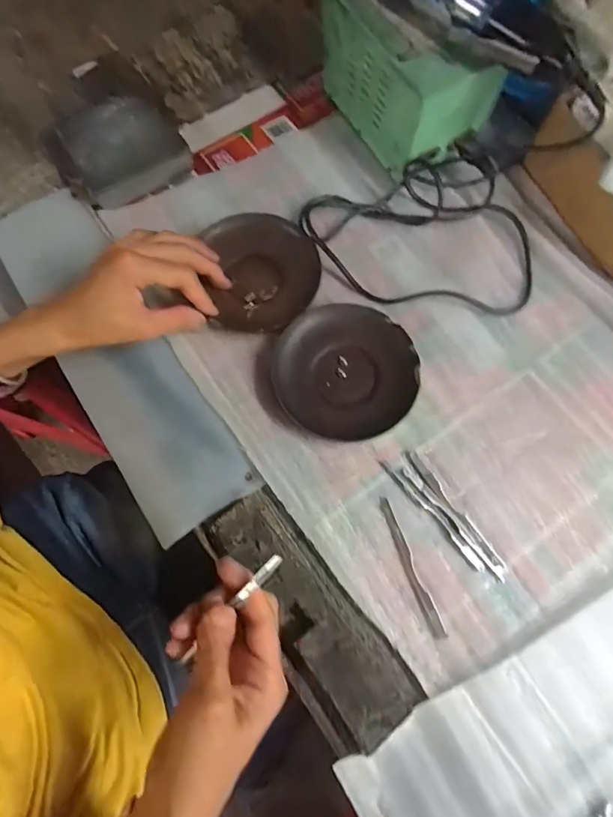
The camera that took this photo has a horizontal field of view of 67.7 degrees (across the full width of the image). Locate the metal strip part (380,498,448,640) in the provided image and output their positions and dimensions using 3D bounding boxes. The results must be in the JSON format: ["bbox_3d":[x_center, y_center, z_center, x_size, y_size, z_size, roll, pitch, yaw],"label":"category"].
[{"bbox_3d":[0.077,0.116,0.336,0.009,0.005,0.102,-20,73,-6],"label":"metal strip part"}]

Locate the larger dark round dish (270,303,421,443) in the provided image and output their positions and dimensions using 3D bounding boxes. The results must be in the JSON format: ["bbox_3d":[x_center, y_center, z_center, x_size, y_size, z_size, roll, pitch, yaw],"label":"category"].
[{"bbox_3d":[0.031,-0.030,0.372,0.114,0.020,0.108,0,72,1],"label":"larger dark round dish"}]

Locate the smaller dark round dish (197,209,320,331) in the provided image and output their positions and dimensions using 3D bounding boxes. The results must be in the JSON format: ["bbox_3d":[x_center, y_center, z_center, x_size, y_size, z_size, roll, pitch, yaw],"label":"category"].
[{"bbox_3d":[-0.037,-0.121,0.404,0.103,0.018,0.108,-7,72,-2],"label":"smaller dark round dish"}]

